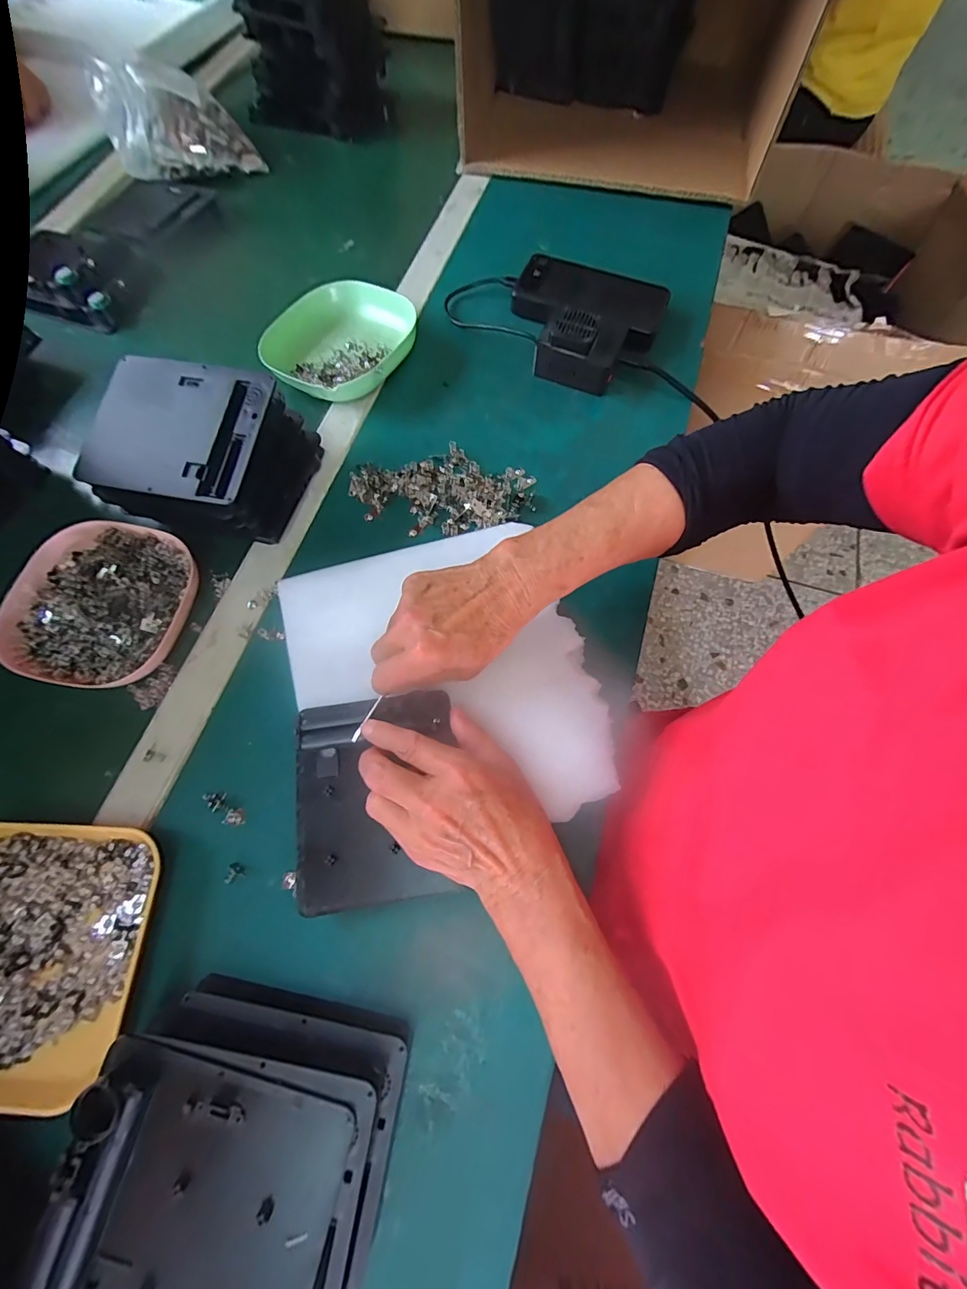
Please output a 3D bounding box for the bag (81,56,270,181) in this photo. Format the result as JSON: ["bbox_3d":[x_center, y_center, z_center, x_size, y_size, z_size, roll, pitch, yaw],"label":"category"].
[{"bbox_3d":[-0.368,-0.625,0.546,0.168,0.076,0.076,-16,70,-6],"label":"bag"}]

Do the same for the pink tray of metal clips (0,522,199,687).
[{"bbox_3d":[-0.306,-0.035,0.365,0.130,0.027,0.133,10,69,4],"label":"pink tray of metal clips"}]

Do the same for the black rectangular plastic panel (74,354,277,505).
[{"bbox_3d":[-0.236,-0.164,0.349,0.132,0.009,0.109,12,80,8],"label":"black rectangular plastic panel"}]

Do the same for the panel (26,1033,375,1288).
[{"bbox_3d":[-0.132,0.269,0.218,0.135,0.022,0.114,10,69,4],"label":"panel"}]

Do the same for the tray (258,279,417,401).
[{"bbox_3d":[-0.142,-0.304,0.461,0.140,0.032,0.136,28,71,10],"label":"tray"}]

